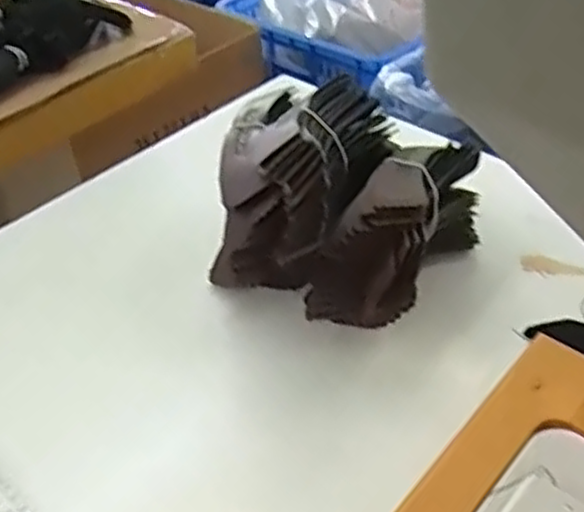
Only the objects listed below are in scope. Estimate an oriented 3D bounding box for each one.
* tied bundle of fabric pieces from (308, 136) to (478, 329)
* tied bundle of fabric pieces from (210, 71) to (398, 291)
[{"bbox_3d":[0.067,-0.015,0.519,0.079,0.085,0.141,21,47,27],"label":"tied bundle of fabric pieces"},{"bbox_3d":[0.000,-0.053,0.535,0.101,0.115,0.141,18,45,25],"label":"tied bundle of fabric pieces"}]

